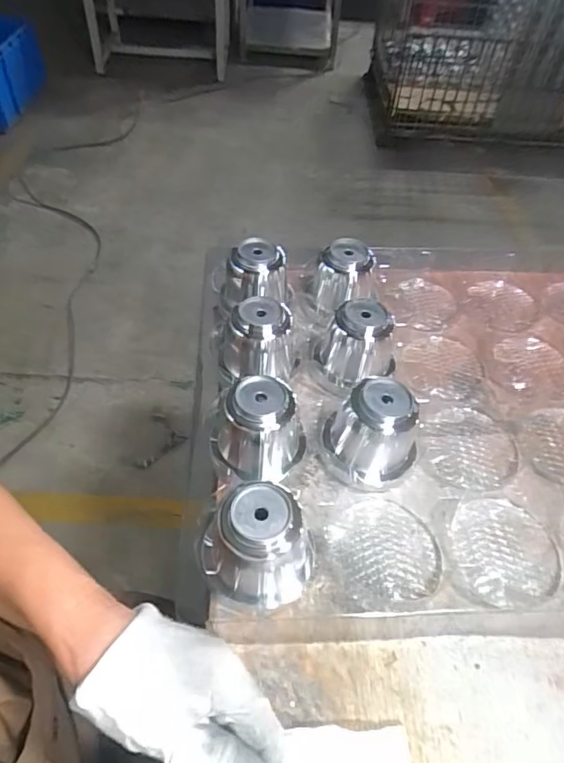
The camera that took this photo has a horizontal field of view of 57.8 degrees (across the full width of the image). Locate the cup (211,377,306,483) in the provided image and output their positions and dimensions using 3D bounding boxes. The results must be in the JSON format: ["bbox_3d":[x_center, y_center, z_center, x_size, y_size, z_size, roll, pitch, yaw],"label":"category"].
[{"bbox_3d":[-0.020,0.042,0.459,0.083,0.080,0.071,10,50,3],"label":"cup"}]

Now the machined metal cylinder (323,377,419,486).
[{"bbox_3d":[0.081,0.047,0.462,0.083,0.082,0.066,17,51,9],"label":"machined metal cylinder"}]

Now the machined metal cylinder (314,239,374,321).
[{"bbox_3d":[0.069,-0.123,0.605,0.064,0.078,0.065,-20,55,-20],"label":"machined metal cylinder"}]

